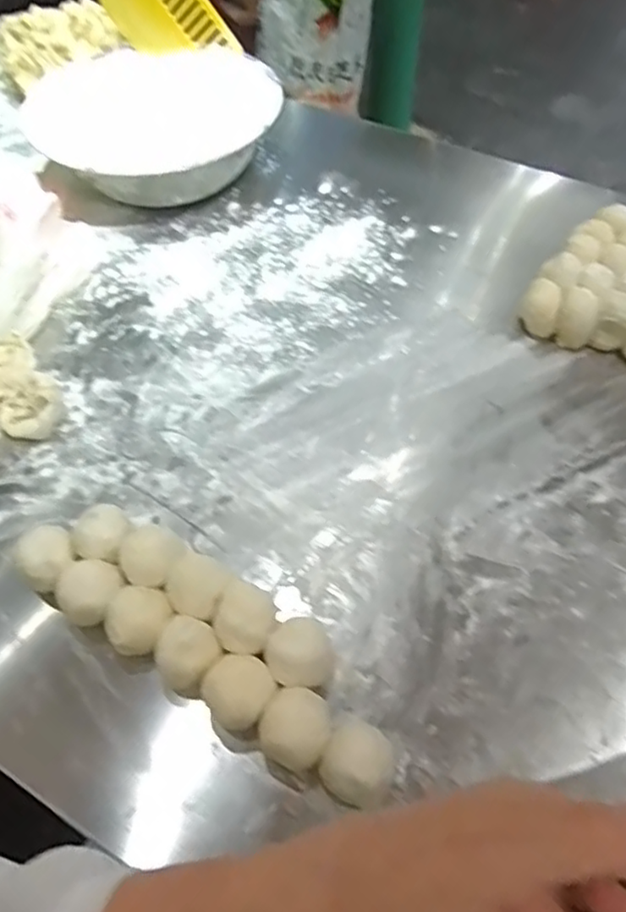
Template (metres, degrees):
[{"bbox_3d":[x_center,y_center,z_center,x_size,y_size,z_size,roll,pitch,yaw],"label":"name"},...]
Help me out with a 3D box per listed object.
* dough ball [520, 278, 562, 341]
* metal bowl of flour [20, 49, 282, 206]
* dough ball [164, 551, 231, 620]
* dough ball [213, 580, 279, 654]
[{"bbox_3d":[0.214,-0.139,0.593,0.032,0.040,0.035,-1,56,2],"label":"dough ball"},{"bbox_3d":[-0.172,-0.370,0.712,0.239,0.084,0.227,-1,56,2],"label":"metal bowl of flour"},{"bbox_3d":[-0.080,0.096,0.442,0.042,0.045,0.038,23,60,17],"label":"dough ball"},{"bbox_3d":[-0.044,0.112,0.422,0.040,0.039,0.041,-1,56,2],"label":"dough ball"}]

